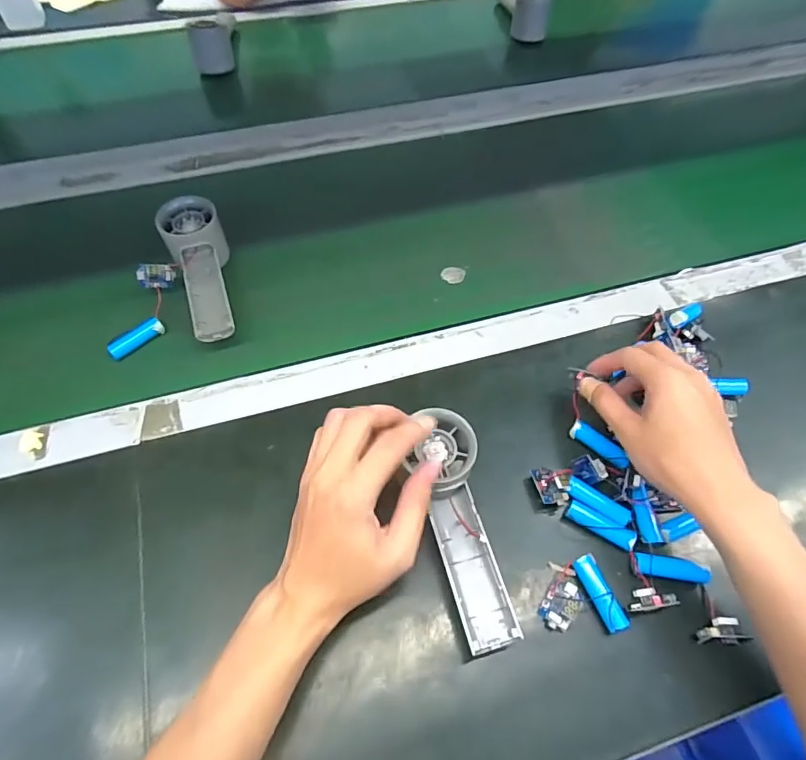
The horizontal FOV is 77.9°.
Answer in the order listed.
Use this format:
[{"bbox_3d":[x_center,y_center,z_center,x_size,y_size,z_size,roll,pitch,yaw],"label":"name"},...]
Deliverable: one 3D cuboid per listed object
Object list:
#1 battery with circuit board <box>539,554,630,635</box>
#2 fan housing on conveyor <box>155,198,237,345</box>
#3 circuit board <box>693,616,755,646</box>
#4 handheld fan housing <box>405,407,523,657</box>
[{"bbox_3d":[0.120,0.148,0.344,0.051,0.022,0.049,-6,59,-4],"label":"battery with circuit board"},{"bbox_3d":[-0.189,-0.104,0.482,0.057,0.057,0.155,-20,61,-12],"label":"fan housing on conveyor"},{"bbox_3d":[0.215,0.170,0.337,0.032,0.017,0.017,-3,59,-2],"label":"circuit board"},{"bbox_3d":[0.038,0.099,0.346,0.045,0.025,0.156,-10,72,-6],"label":"handheld fan housing"}]

